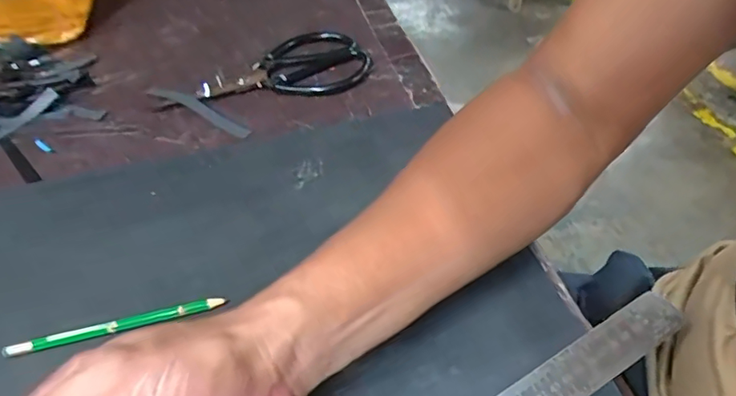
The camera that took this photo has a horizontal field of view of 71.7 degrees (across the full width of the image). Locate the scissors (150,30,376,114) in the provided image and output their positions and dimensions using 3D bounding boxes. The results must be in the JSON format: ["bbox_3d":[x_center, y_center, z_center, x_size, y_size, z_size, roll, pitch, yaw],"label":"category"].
[{"bbox_3d":[-0.103,-0.133,0.527,0.206,0.011,0.105,-11,47,-7],"label":"scissors"}]

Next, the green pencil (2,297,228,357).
[{"bbox_3d":[-0.164,0.084,0.335,0.137,0.008,0.007,-11,48,-7],"label":"green pencil"}]

